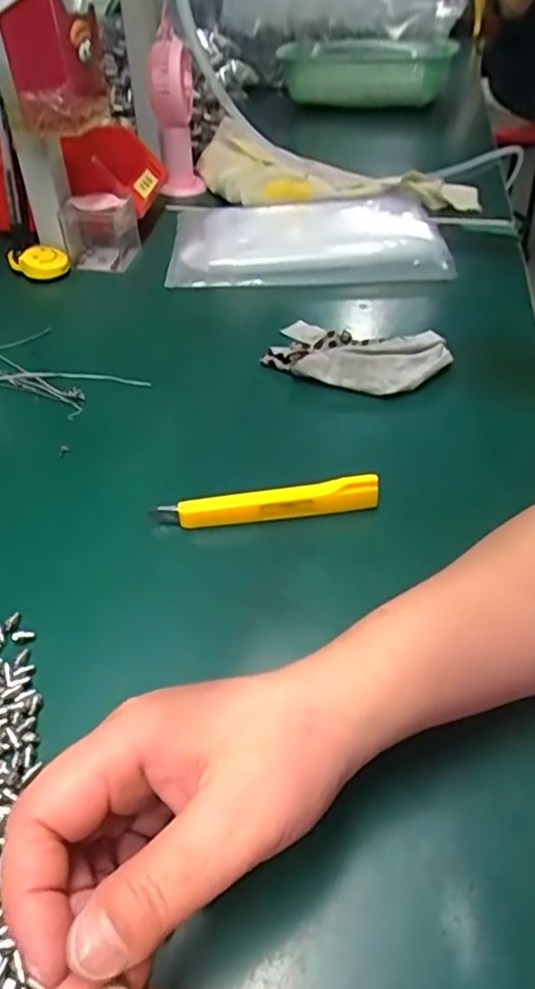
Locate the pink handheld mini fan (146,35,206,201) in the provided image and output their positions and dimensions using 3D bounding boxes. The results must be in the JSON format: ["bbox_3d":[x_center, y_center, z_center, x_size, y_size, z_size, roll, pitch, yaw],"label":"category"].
[{"bbox_3d":[-0.104,-0.433,0.735,0.060,0.141,0.053,-7,44,-8],"label":"pink handheld mini fan"}]

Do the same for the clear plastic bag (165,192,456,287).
[{"bbox_3d":[0.036,-0.258,0.627,0.261,0.021,0.192,0,43,1],"label":"clear plastic bag"}]

